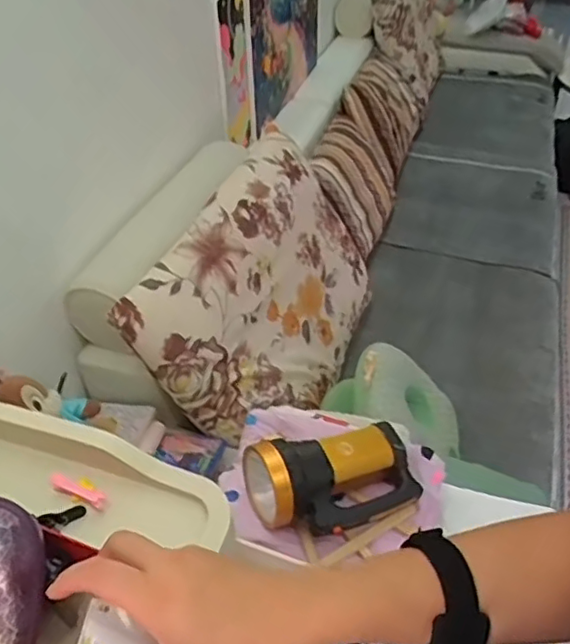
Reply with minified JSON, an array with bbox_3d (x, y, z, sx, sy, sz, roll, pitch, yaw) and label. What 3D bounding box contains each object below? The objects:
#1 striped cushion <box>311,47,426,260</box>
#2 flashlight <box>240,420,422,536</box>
[{"bbox_3d":[0.221,-0.506,1.763,0.160,0.327,0.800,-11,35,35],"label":"striped cushion"},{"bbox_3d":[0.059,0.182,0.727,0.197,0.080,0.111,-13,44,-12],"label":"flashlight"}]

